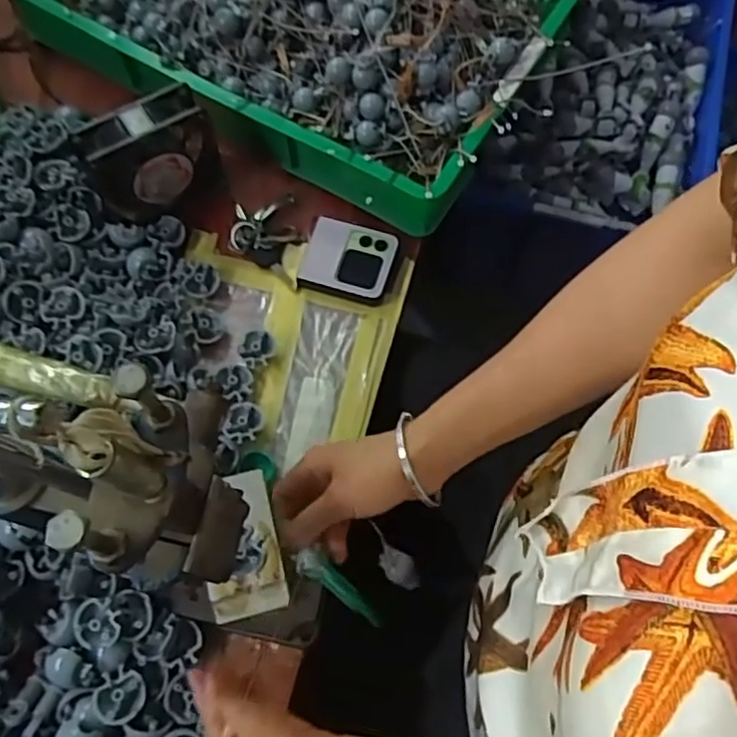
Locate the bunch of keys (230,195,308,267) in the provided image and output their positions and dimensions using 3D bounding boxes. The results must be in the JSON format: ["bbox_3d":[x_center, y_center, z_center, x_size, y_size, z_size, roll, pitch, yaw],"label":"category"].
[{"bbox_3d":[-0.106,-0.141,0.673,0.073,0.018,0.076,-14,70,-6],"label":"bunch of keys"}]

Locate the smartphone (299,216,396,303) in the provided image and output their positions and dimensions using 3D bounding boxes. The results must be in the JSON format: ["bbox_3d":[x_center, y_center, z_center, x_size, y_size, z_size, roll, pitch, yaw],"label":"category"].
[{"bbox_3d":[-0.020,-0.109,0.650,0.088,0.016,0.080,15,70,5],"label":"smartphone"}]

